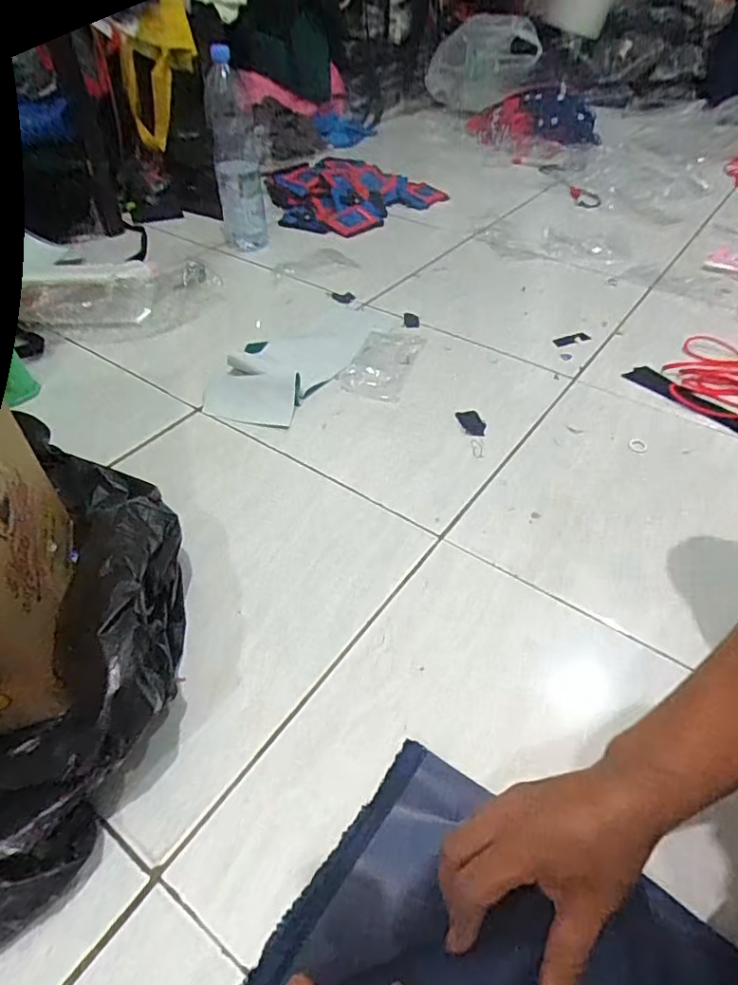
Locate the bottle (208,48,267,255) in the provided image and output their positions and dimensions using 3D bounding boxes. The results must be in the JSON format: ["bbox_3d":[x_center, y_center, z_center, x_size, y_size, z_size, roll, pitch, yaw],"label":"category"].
[{"bbox_3d":[-0.249,-0.632,1.061,0.085,0.322,0.074,-6,46,-8],"label":"bottle"}]

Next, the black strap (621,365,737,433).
[{"bbox_3d":[0.477,-0.135,0.832,0.050,0.005,0.203,-30,52,-23],"label":"black strap"}]

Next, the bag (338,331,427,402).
[{"bbox_3d":[0.021,-0.204,0.868,0.093,0.021,0.169,15,47,12],"label":"bag"}]

